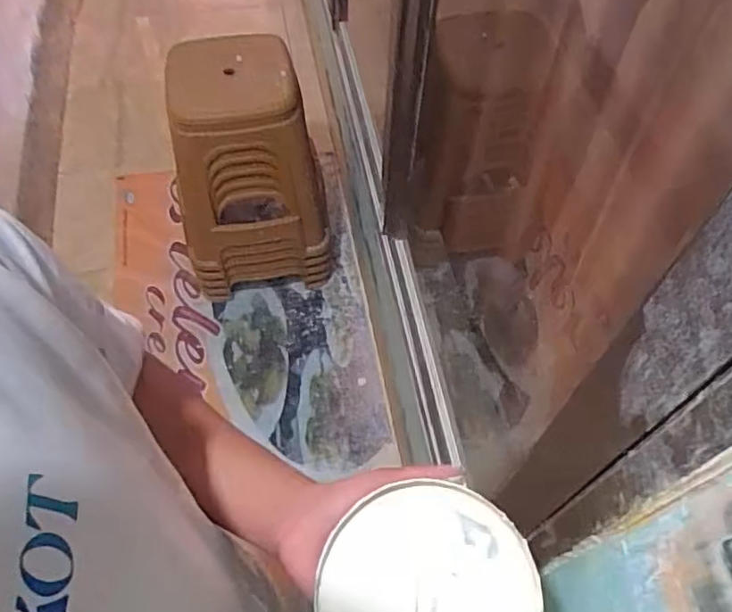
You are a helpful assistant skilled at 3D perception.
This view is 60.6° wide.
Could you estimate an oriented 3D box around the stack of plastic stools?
[{"bbox_3d":[-0.294,-0.311,1.601,0.364,0.648,0.276,-8,59,-5],"label":"stack of plastic stools"}]

